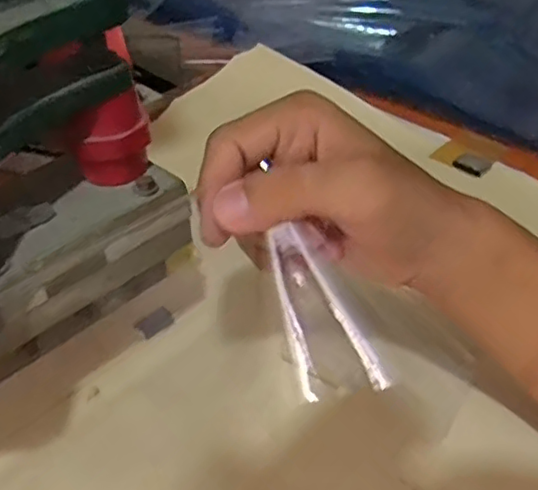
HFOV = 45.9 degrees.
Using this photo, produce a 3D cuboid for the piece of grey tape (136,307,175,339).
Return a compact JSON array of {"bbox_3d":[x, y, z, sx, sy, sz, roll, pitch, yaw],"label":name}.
[{"bbox_3d":[-0.072,0.048,0.398,0.023,0.006,0.013,-31,52,-33],"label":"piece of grey tape"}]

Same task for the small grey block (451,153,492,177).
[{"bbox_3d":[0.170,-0.067,0.528,0.020,0.009,0.027,-30,51,-32],"label":"small grey block"}]

